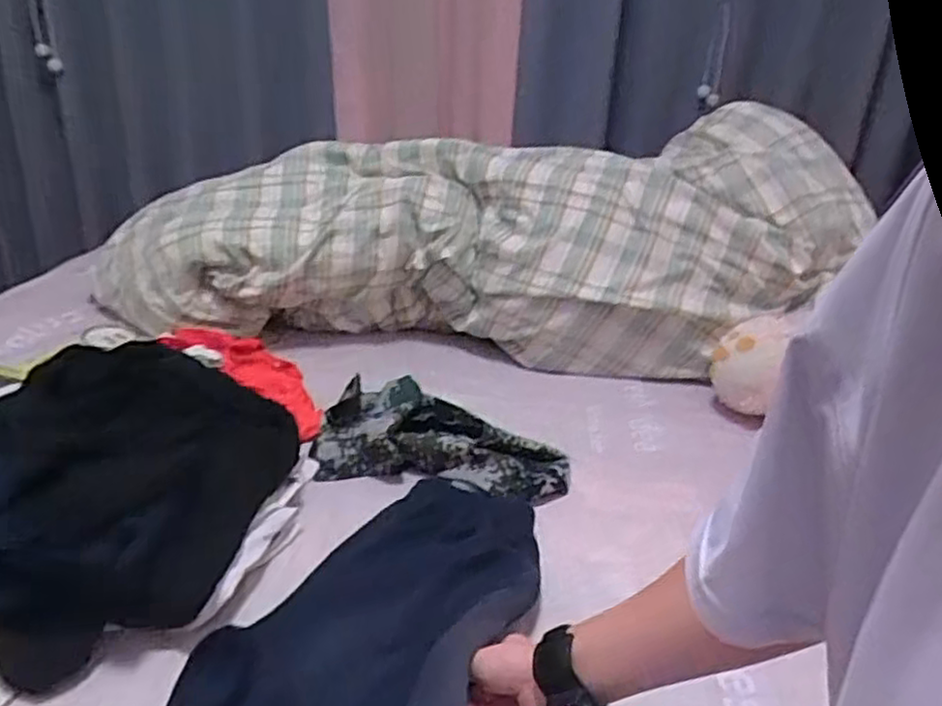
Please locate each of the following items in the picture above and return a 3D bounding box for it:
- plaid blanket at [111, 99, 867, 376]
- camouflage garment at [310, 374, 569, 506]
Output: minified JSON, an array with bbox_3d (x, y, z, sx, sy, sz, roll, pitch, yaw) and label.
[{"bbox_3d":[0.008,-0.210,1.320,1.381,0.368,0.373,3,24,-2],"label":"plaid blanket"},{"bbox_3d":[-0.036,0.118,0.979,0.343,0.068,0.206,9,25,12],"label":"camouflage garment"}]

